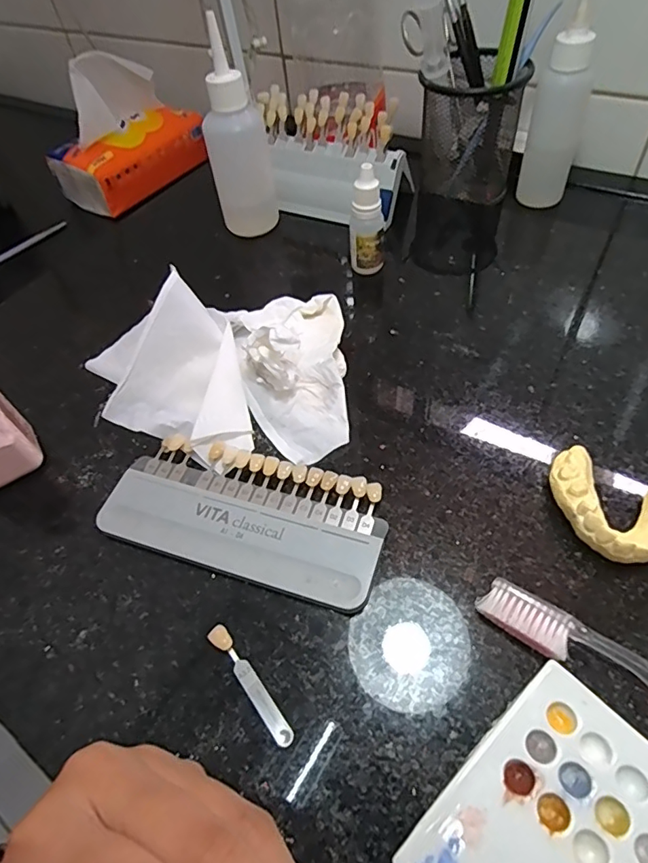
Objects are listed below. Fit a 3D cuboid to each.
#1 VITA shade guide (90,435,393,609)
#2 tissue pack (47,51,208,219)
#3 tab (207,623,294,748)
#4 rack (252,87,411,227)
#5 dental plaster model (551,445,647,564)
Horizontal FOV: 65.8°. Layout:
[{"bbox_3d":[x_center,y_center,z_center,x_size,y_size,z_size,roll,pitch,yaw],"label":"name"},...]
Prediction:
[{"bbox_3d":[-0.041,0.042,0.264,0.147,0.011,0.066,13,53,16],"label":"VITA shade guide"},{"bbox_3d":[-0.240,-0.370,0.609,0.081,0.130,0.173,29,62,26],"label":"tissue pack"},{"bbox_3d":[-0.032,0.107,0.214,0.008,0.007,0.056,-34,55,-21],"label":"tab"},{"bbox_3d":[0.005,-0.227,0.421,0.129,0.078,0.062,13,53,16],"label":"rack"},{"bbox_3d":[0.139,0.037,0.239,0.060,0.019,0.051,17,55,19],"label":"dental plaster model"}]

